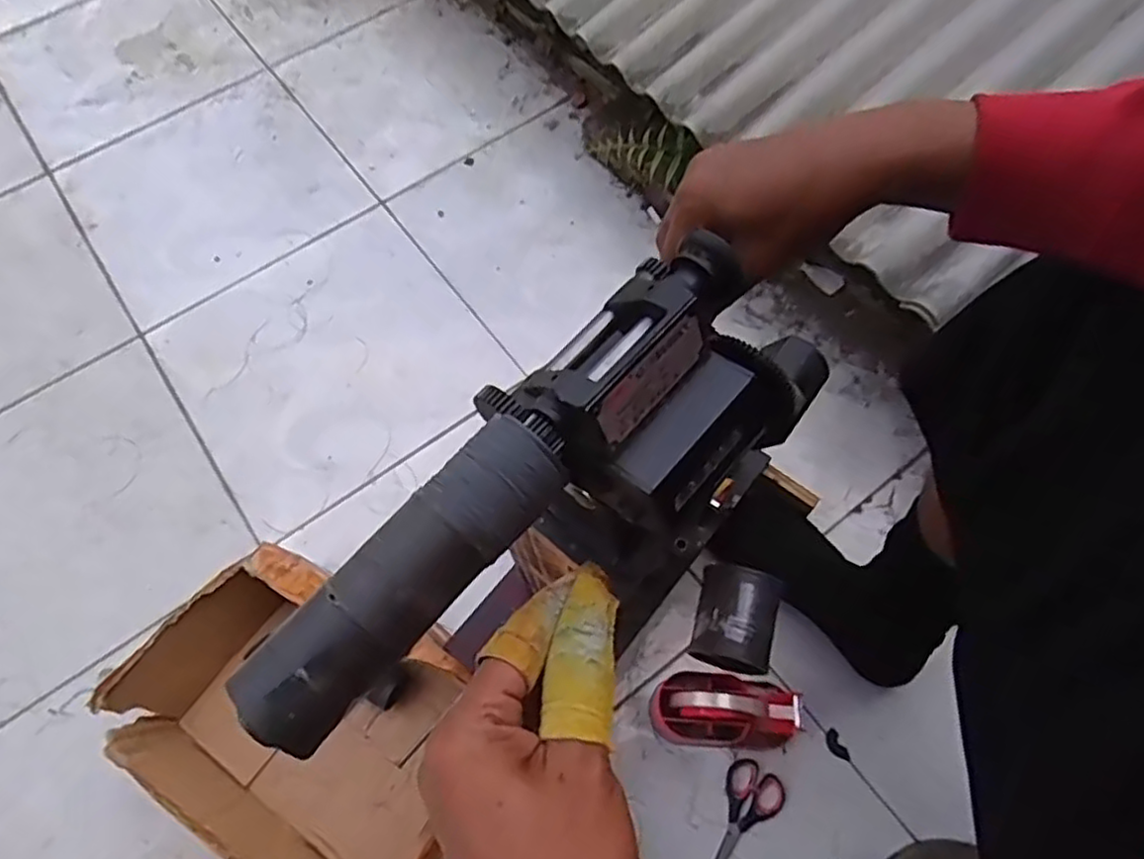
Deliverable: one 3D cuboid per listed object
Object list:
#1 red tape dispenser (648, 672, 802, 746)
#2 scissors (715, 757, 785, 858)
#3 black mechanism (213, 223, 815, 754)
[{"bbox_3d":[0.155,0.294,0.717,0.142,0.097,0.059,1,66,-1],"label":"red tape dispenser"},{"bbox_3d":[0.175,0.411,0.718,0.060,0.005,0.122,29,68,11],"label":"scissors"},{"bbox_3d":[-0.008,0.027,0.295,0.271,0.070,0.116,-35,71,-22],"label":"black mechanism"}]

